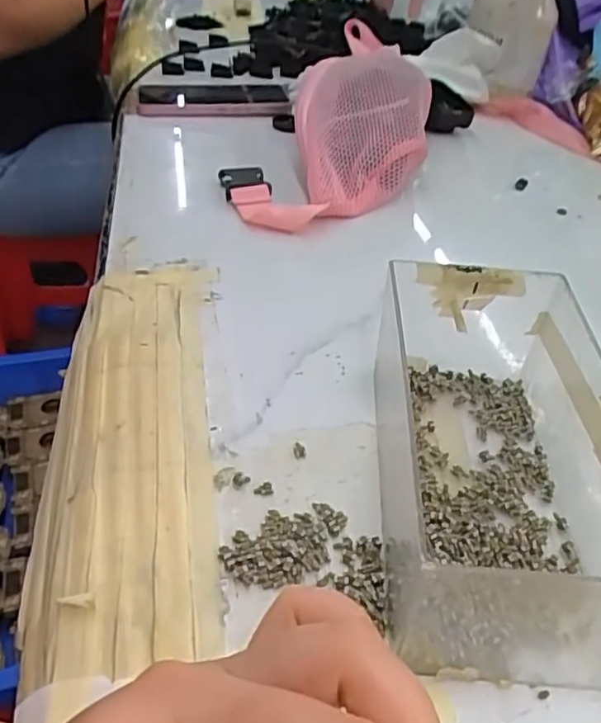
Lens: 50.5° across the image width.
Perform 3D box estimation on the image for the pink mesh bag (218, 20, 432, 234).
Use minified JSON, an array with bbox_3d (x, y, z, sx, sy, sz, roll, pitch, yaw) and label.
[{"bbox_3d":[0.031,-0.214,0.567,0.159,0.074,0.283,10,40,5],"label":"pink mesh bag"}]

